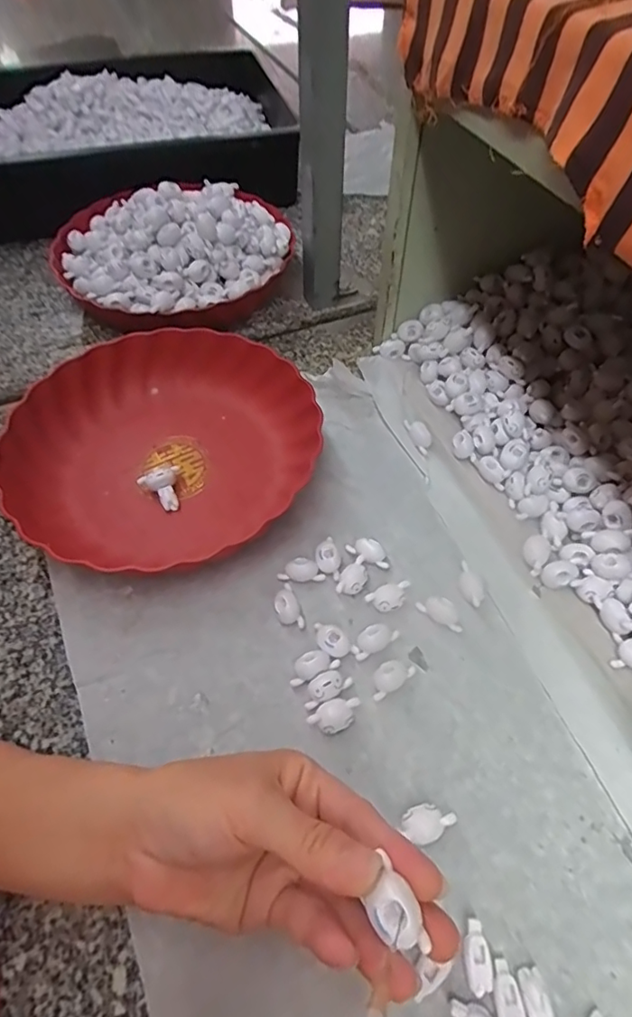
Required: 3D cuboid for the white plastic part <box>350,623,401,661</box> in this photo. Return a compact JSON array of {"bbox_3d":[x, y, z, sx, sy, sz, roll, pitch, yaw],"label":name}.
[{"bbox_3d":[0.040,0.088,0.361,0.034,0.013,0.015,-21,58,-14],"label":"white plastic part"}]

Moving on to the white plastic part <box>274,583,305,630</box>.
[{"bbox_3d":[-0.020,0.069,0.375,0.017,0.015,0.032,-20,58,-14],"label":"white plastic part"}]

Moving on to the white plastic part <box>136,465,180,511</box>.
[{"bbox_3d":[-0.123,-0.017,0.433,0.033,0.020,0.037,-22,58,-15],"label":"white plastic part"}]

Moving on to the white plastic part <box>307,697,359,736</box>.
[{"bbox_3d":[0.012,0.129,0.333,0.031,0.014,0.018,-30,61,-19],"label":"white plastic part"}]

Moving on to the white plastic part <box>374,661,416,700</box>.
[{"bbox_3d":[0.049,0.109,0.347,0.033,0.012,0.017,-30,60,-19],"label":"white plastic part"}]

